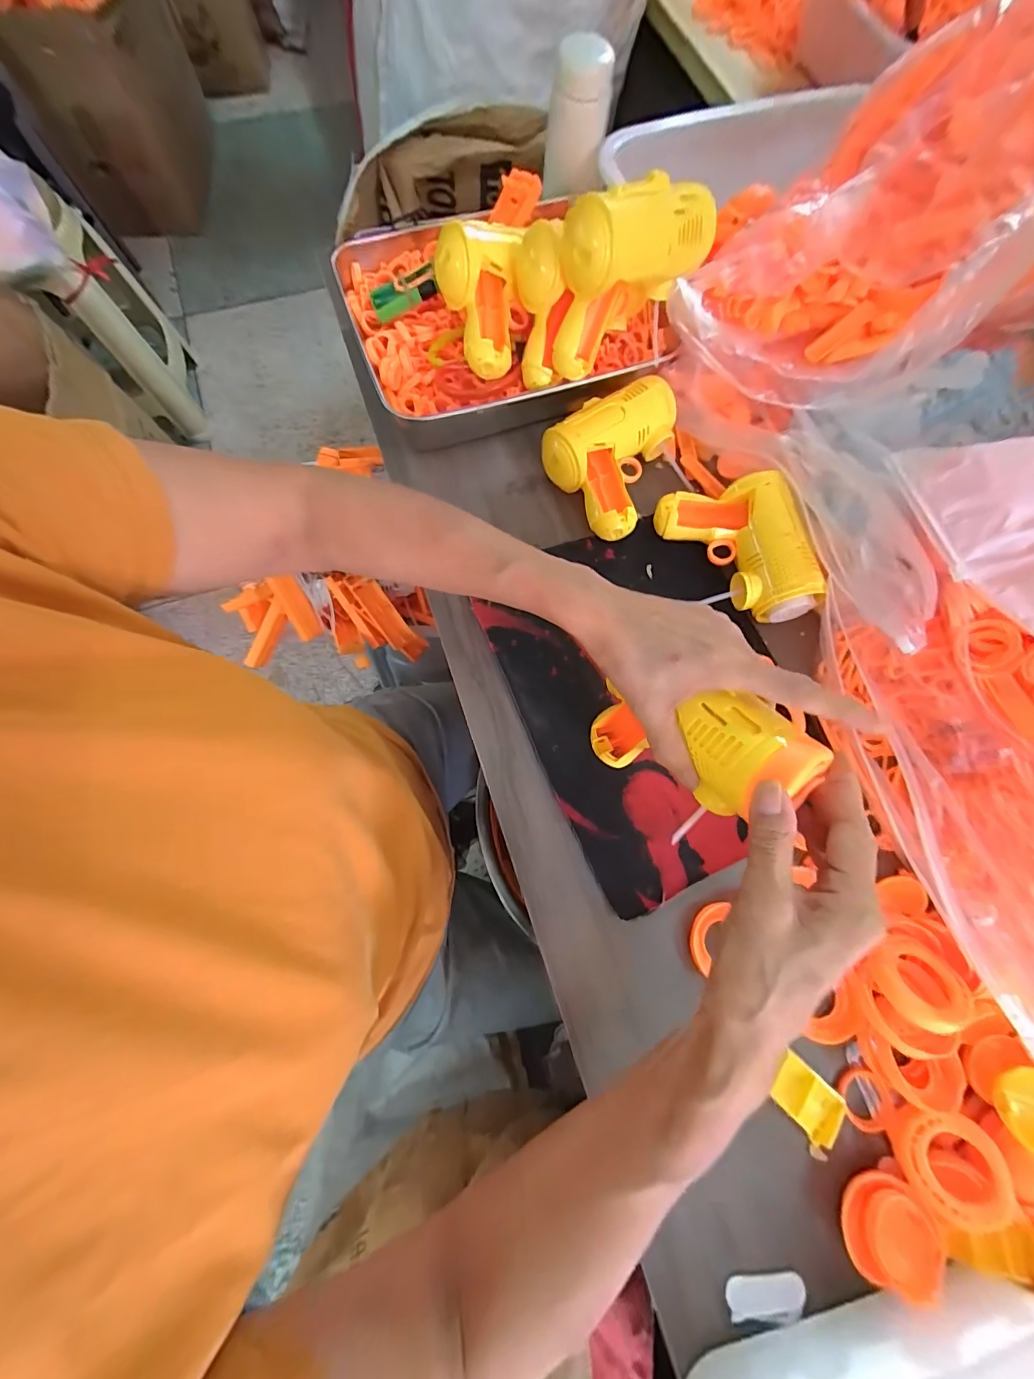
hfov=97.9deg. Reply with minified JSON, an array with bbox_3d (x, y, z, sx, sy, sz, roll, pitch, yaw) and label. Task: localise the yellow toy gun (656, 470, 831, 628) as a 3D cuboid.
[{"bbox_3d":[0.194,-0.124,0.394,0.104,0.045,0.137,-15,75,-5],"label":"yellow toy gun"}]

